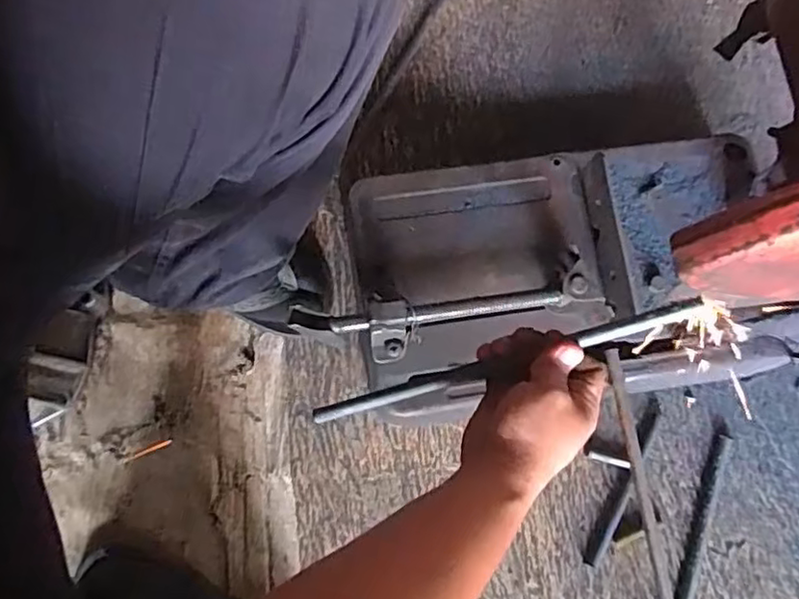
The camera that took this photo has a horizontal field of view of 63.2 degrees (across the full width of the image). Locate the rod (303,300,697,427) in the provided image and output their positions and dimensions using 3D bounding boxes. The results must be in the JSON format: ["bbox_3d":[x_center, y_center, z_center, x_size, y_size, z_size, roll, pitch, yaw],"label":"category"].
[{"bbox_3d":[0.068,0.050,0.481,0.293,0.016,0.014,-18,77,17],"label":"rod"}]

